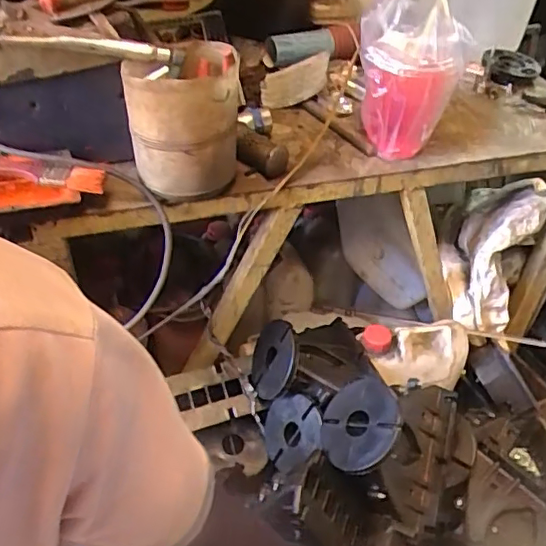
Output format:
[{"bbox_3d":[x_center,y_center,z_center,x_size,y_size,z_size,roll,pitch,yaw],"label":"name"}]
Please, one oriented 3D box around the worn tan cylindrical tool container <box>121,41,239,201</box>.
[{"bbox_3d":[-0.107,-0.182,0.682,0.123,0.143,0.124,4,42,0],"label":"worn tan cylindrical tool container"}]

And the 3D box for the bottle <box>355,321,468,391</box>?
[{"bbox_3d":[0.237,0.134,0.935,0.185,0.081,0.087,-2,43,-8],"label":"bottle"}]

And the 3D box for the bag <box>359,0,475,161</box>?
[{"bbox_3d":[0.180,-0.269,0.750,0.130,0.212,0.104,5,42,1],"label":"bag"}]

